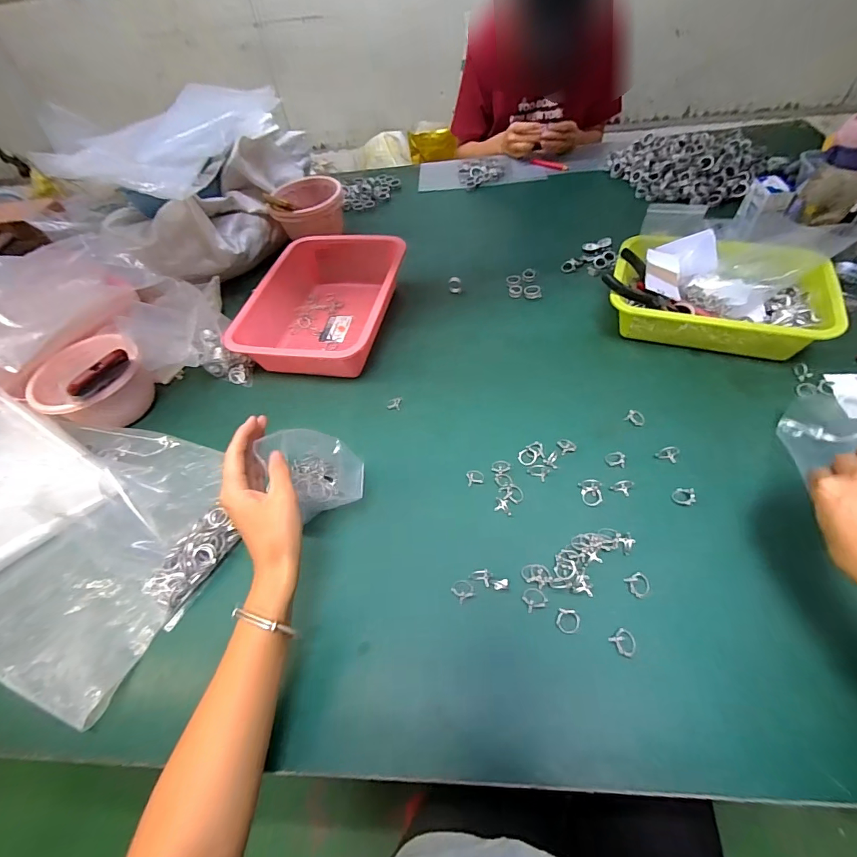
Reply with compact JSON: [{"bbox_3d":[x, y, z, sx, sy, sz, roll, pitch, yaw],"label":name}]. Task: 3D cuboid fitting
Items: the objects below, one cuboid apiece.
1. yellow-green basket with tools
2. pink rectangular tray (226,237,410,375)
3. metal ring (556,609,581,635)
[{"bbox_3d":[0.406,-0.196,0.590,0.277,0.075,0.167,15,56,17],"label":"yellow-green basket with tools"},{"bbox_3d":[-0.166,-0.203,0.675,0.219,0.083,0.285,5,53,10],"label":"pink rectangular tray"},{"bbox_3d":[0.134,0.184,0.387,0.022,0.004,0.022,-3,52,4],"label":"metal ring"}]

